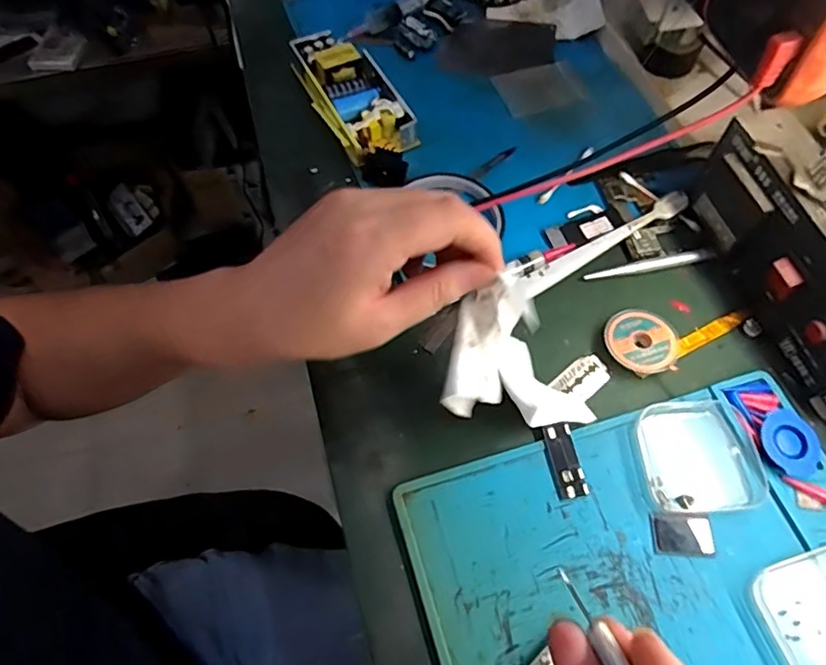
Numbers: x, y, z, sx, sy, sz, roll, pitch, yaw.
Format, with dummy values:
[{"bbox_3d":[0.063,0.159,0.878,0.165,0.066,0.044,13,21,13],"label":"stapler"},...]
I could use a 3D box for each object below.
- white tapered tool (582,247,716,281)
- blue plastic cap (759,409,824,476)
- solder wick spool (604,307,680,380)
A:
[{"bbox_3d":[0.166,-0.047,0.399,0.095,0.004,0.009,-11,62,-5],"label":"white tapered tool"},{"bbox_3d":[0.218,0.064,0.329,0.032,0.008,0.036,-18,63,-8],"label":"blue plastic cap"},{"bbox_3d":[0.146,0.006,0.366,0.045,0.011,0.043,0,62,1],"label":"solder wick spool"}]

